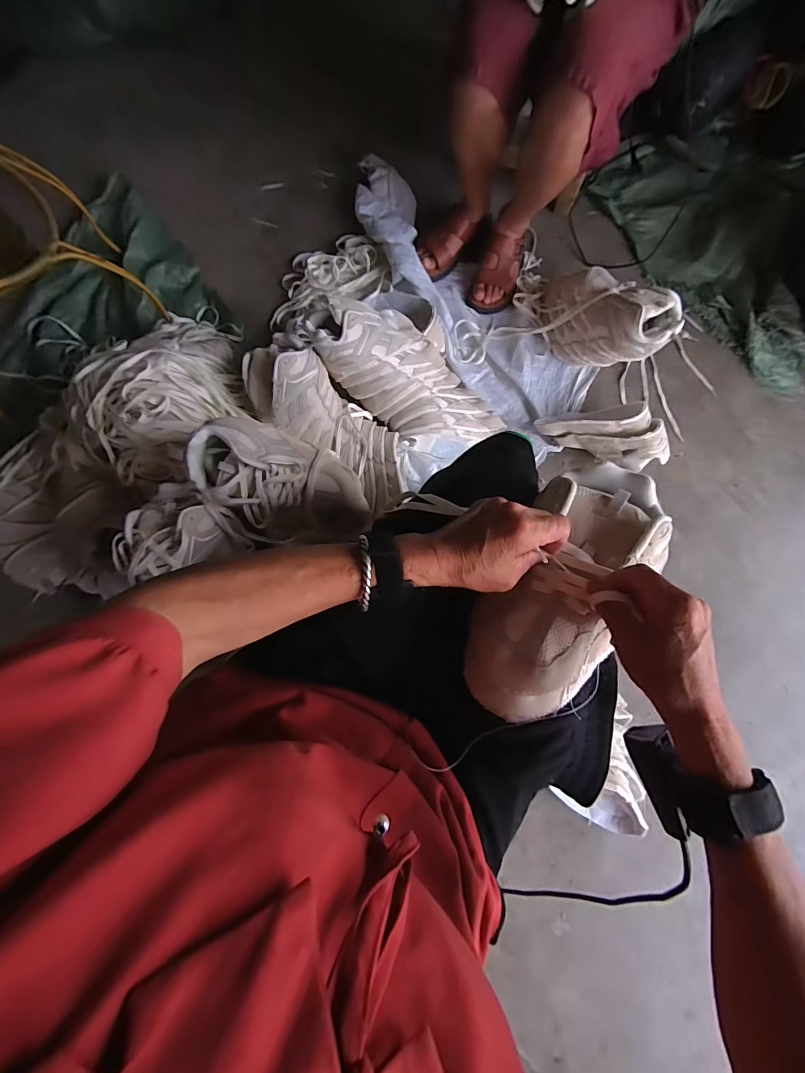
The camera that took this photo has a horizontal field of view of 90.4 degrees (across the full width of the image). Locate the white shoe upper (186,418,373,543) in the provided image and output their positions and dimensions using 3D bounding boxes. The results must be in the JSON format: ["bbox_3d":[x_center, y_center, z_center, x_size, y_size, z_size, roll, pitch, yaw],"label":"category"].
[{"bbox_3d":[-0.198,-0.083,0.684,0.309,0.100,0.168,20,98,-30],"label":"white shoe upper"}]

